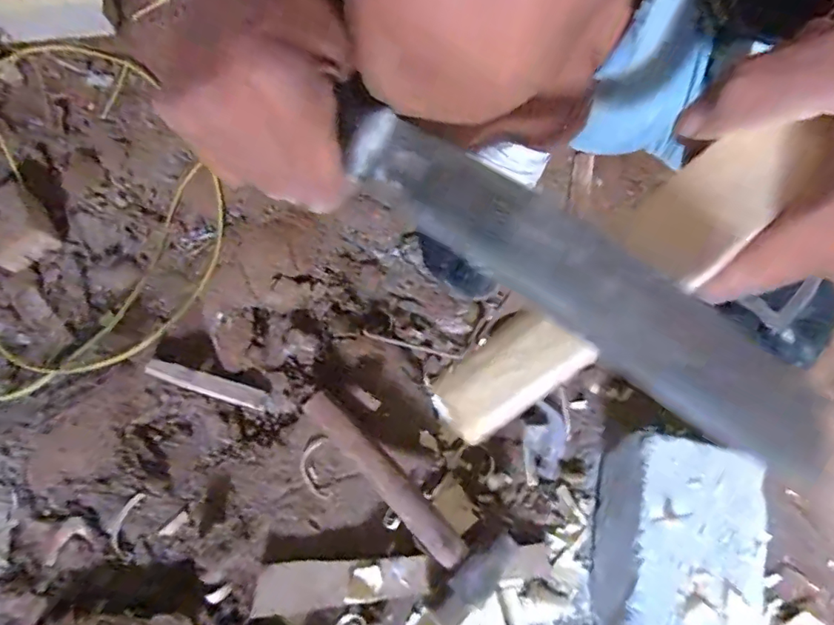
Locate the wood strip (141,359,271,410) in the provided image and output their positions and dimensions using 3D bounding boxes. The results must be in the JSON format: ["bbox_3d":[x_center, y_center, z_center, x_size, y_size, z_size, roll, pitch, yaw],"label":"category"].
[{"bbox_3d":[-0.214,0.073,0.495,0.119,0.012,0.021,20,73,-11],"label":"wood strip"}]

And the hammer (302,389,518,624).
[{"bbox_3d":[-0.024,0.174,0.449,0.236,0.038,0.091,39,77,10],"label":"hammer"}]

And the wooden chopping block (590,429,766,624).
[{"bbox_3d":[0.237,0.224,0.447,0.128,0.074,0.202,7,73,2],"label":"wooden chopping block"}]

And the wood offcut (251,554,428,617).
[{"bbox_3d":[-0.067,0.242,0.435,0.149,0.018,0.039,-5,73,-2],"label":"wood offcut"}]

